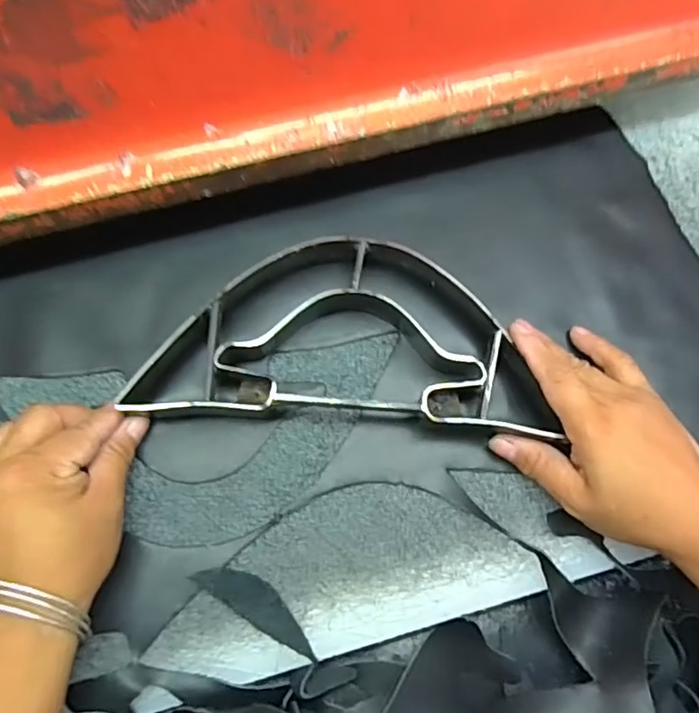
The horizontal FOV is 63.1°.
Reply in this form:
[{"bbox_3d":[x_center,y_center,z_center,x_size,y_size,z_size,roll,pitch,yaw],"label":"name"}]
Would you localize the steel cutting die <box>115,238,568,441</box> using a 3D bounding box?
[{"bbox_3d":[-0.003,-0.013,0.362,0.253,0.043,0.121,3,73,-1],"label":"steel cutting die"}]

